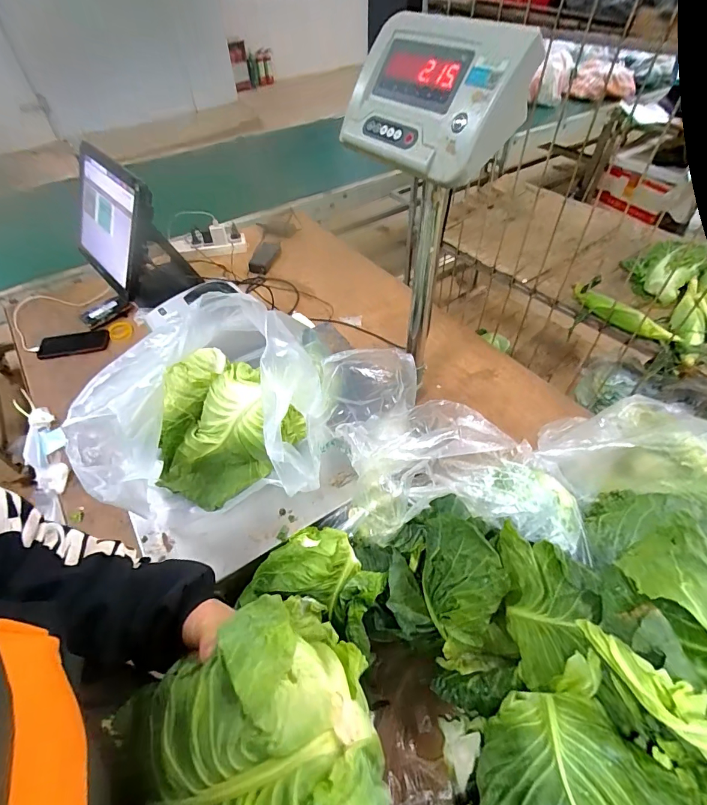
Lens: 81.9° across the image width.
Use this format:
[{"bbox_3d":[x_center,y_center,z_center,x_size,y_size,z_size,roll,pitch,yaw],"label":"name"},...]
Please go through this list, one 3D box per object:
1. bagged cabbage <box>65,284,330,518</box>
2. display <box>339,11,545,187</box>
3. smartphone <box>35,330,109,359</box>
[{"bbox_3d":[-0.197,-0.008,0.610,0.302,0.238,0.303,-4,51,-1],"label":"bagged cabbage"},{"bbox_3d":[0.087,-0.383,0.503,0.146,0.126,0.219,-28,56,-19],"label":"display"},{"bbox_3d":[-0.730,-0.154,1.067,0.165,0.015,0.071,-9,67,-14],"label":"smartphone"}]

